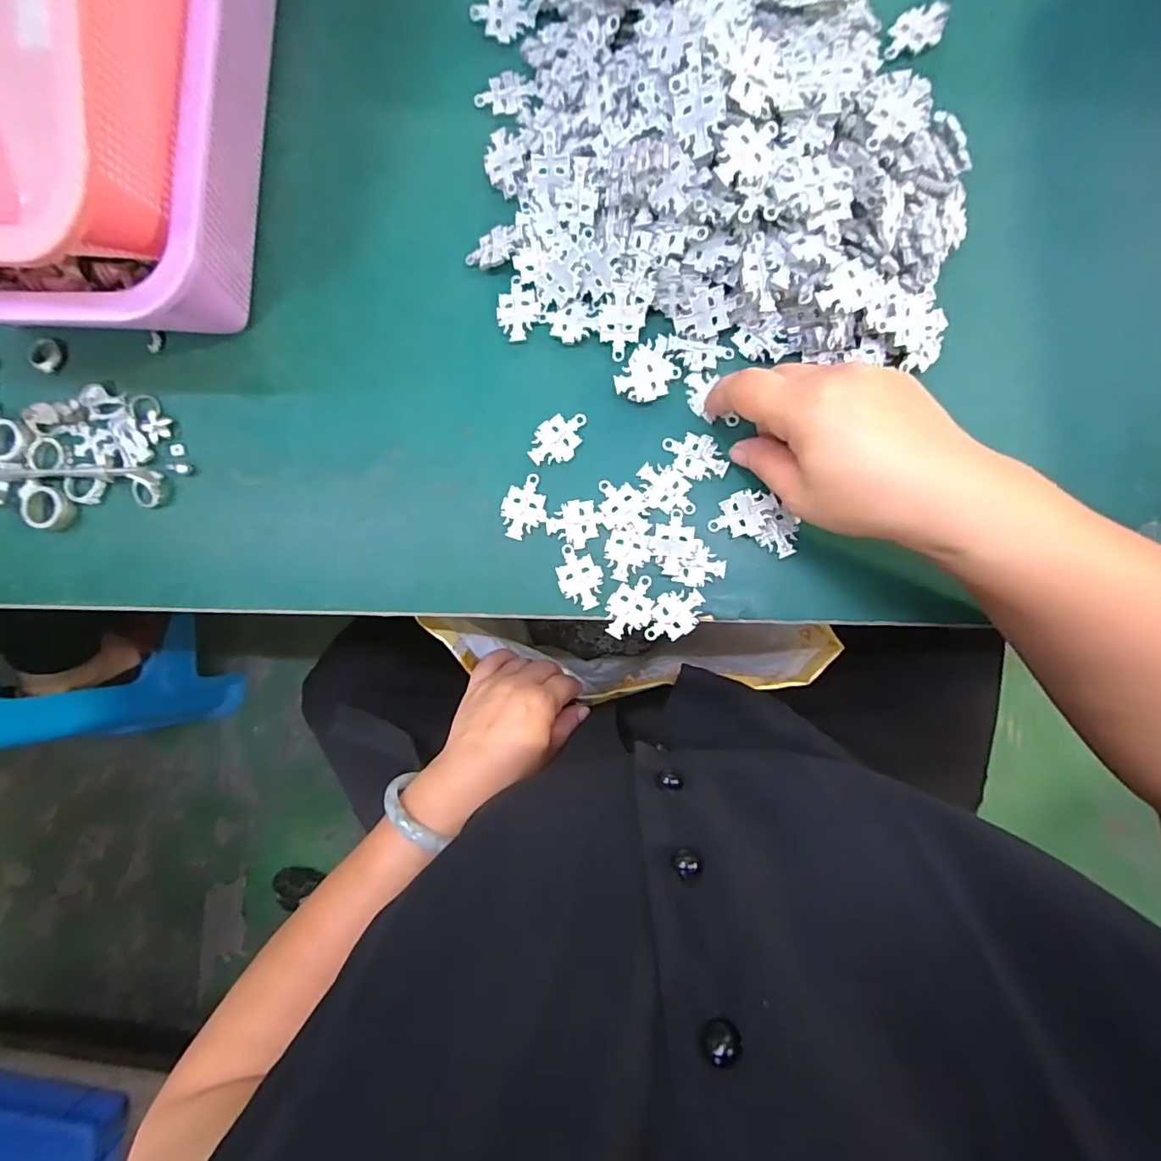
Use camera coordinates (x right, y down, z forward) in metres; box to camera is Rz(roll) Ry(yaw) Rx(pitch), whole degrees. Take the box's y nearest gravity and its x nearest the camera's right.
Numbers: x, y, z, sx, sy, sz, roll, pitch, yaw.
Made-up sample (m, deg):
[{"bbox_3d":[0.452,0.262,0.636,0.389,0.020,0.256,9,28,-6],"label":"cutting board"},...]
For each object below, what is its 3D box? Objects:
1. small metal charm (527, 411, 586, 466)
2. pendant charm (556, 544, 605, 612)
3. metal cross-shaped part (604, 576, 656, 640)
[{"bbox_3d":[-0.013,-0.082,0.293,0.038,0.004,0.024,-38,87,2],"label":"small metal charm"},{"bbox_3d":[-0.001,-0.002,0.290,0.025,0.004,0.038,-19,87,3],"label":"pendant charm"},{"bbox_3d":[0.029,0.016,0.288,0.025,0.004,0.038,31,91,4],"label":"metal cross-shaped part"}]

